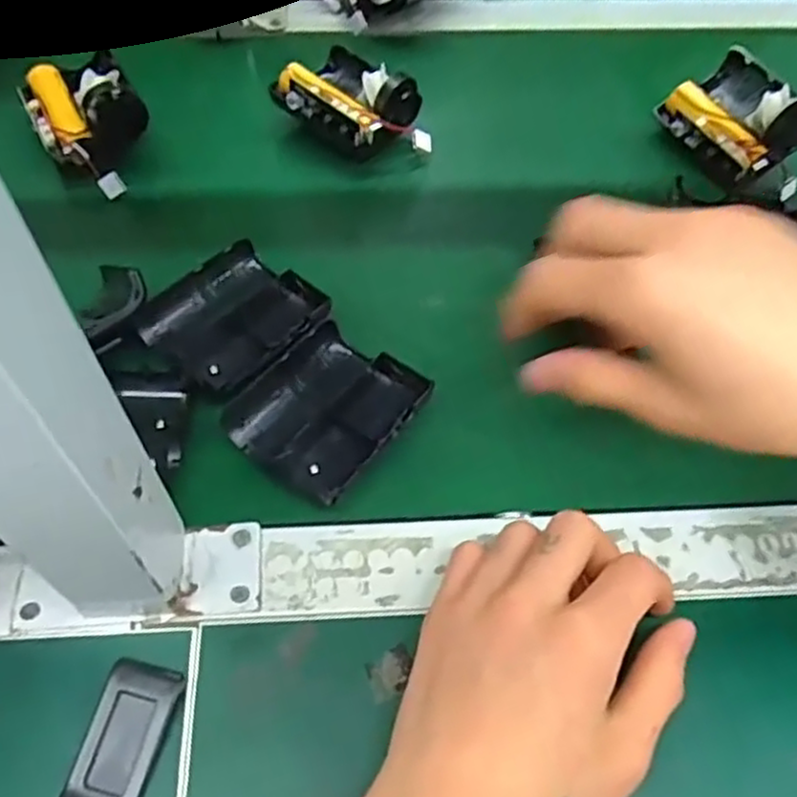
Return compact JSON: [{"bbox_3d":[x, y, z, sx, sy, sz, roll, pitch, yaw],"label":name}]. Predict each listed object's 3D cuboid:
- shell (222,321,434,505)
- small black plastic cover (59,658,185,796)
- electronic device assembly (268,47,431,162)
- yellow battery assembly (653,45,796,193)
[{"bbox_3d":[-0.033,0.003,0.347,0.066,0.014,0.083,34,62,18],"label":"shell"},{"bbox_3d":[-0.103,0.128,0.267,0.029,0.005,0.055,11,57,4],"label":"small black plastic cover"},{"bbox_3d":[-0.028,-0.190,0.469,0.101,0.039,0.071,39,64,20],"label":"electronic device assembly"},{"bbox_3d":[0.219,-0.181,0.464,0.065,0.047,0.081,-25,62,-18],"label":"yellow battery assembly"}]

